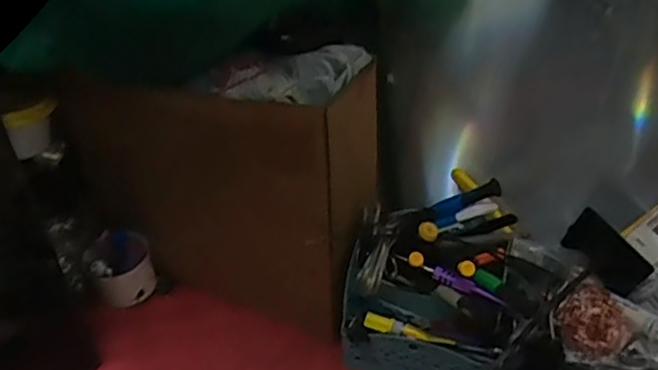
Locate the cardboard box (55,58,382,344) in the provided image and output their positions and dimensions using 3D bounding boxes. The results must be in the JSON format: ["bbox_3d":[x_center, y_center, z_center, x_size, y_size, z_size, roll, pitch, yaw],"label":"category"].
[{"bbox_3d":[-0.098,-0.008,0.617,0.273,0.232,0.110,15,36,23],"label":"cardboard box"}]

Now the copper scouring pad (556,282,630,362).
[{"bbox_3d":[0.211,0.110,0.512,0.053,0.019,0.062,18,58,0],"label":"copper scouring pad"}]

